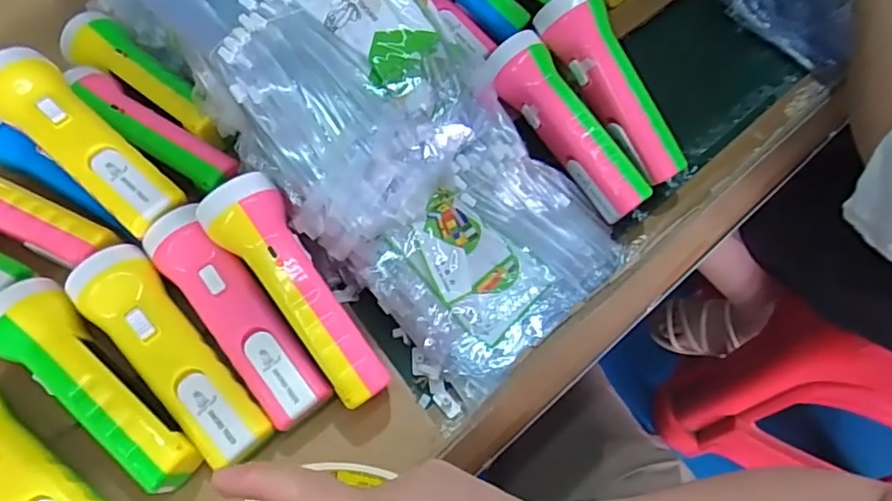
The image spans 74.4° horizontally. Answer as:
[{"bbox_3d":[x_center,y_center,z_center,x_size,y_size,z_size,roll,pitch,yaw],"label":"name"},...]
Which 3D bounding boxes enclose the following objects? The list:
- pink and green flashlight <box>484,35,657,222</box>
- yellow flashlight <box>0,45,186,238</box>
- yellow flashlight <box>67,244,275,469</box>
[{"bbox_3d":[0.095,-0.096,0.453,0.044,0.039,0.158,-34,82,-15],"label":"pink and green flashlight"},{"bbox_3d":[-0.253,-0.073,0.406,0.158,0.056,0.049,39,70,19],"label":"yellow flashlight"},{"bbox_3d":[-0.177,0.069,0.384,0.046,0.053,0.164,-40,69,-17],"label":"yellow flashlight"}]

